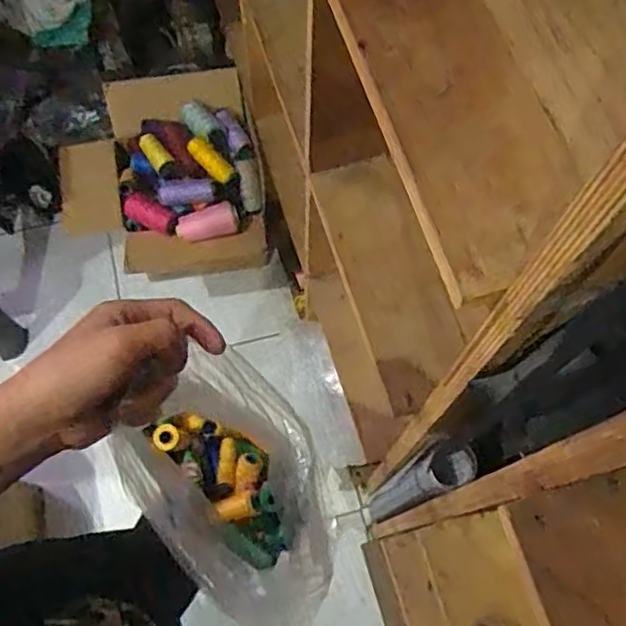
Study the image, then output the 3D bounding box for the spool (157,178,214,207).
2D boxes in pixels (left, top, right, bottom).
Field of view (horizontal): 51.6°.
[{"bbox_3d":[-0.235,-0.223,1.207,0.106,0.037,0.048,-1,69,-1],"label":"spool"}]

